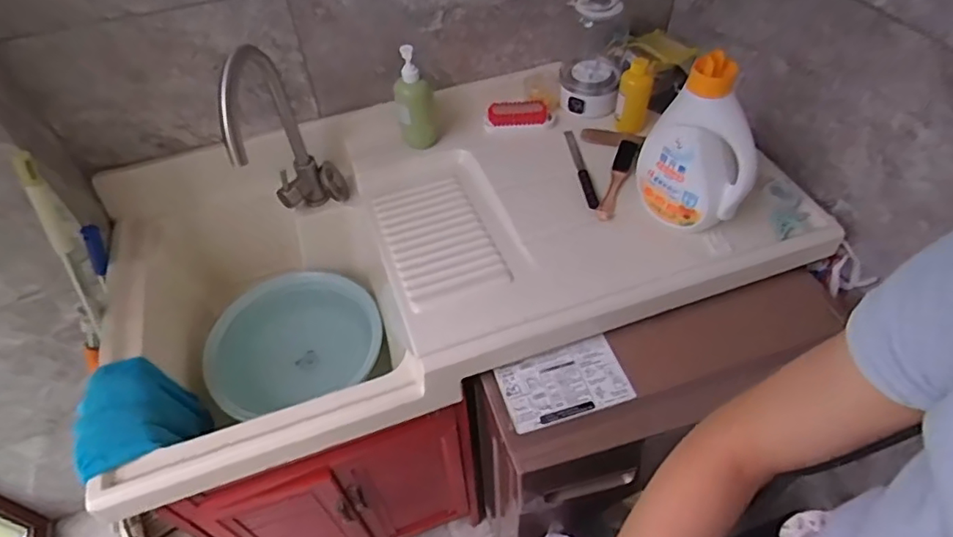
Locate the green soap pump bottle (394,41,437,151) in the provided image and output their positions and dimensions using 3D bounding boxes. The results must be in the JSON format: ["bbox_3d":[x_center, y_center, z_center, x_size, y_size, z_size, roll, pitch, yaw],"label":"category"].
[{"bbox_3d":[-0.118,-0.325,1.054,0.072,0.195,0.087,-7,50,-4],"label":"green soap pump bottle"}]

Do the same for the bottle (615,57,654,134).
[{"bbox_3d":[0.309,-0.339,1.087,0.060,0.134,0.069,12,51,12],"label":"bottle"}]

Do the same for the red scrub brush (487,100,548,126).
[{"bbox_3d":[0.083,-0.318,1.133,0.118,0.039,0.039,1,50,3],"label":"red scrub brush"}]

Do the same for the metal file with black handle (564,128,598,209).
[{"bbox_3d":[0.199,-0.191,1.059,0.025,0.017,0.238,-4,50,-2],"label":"metal file with black handle"}]

